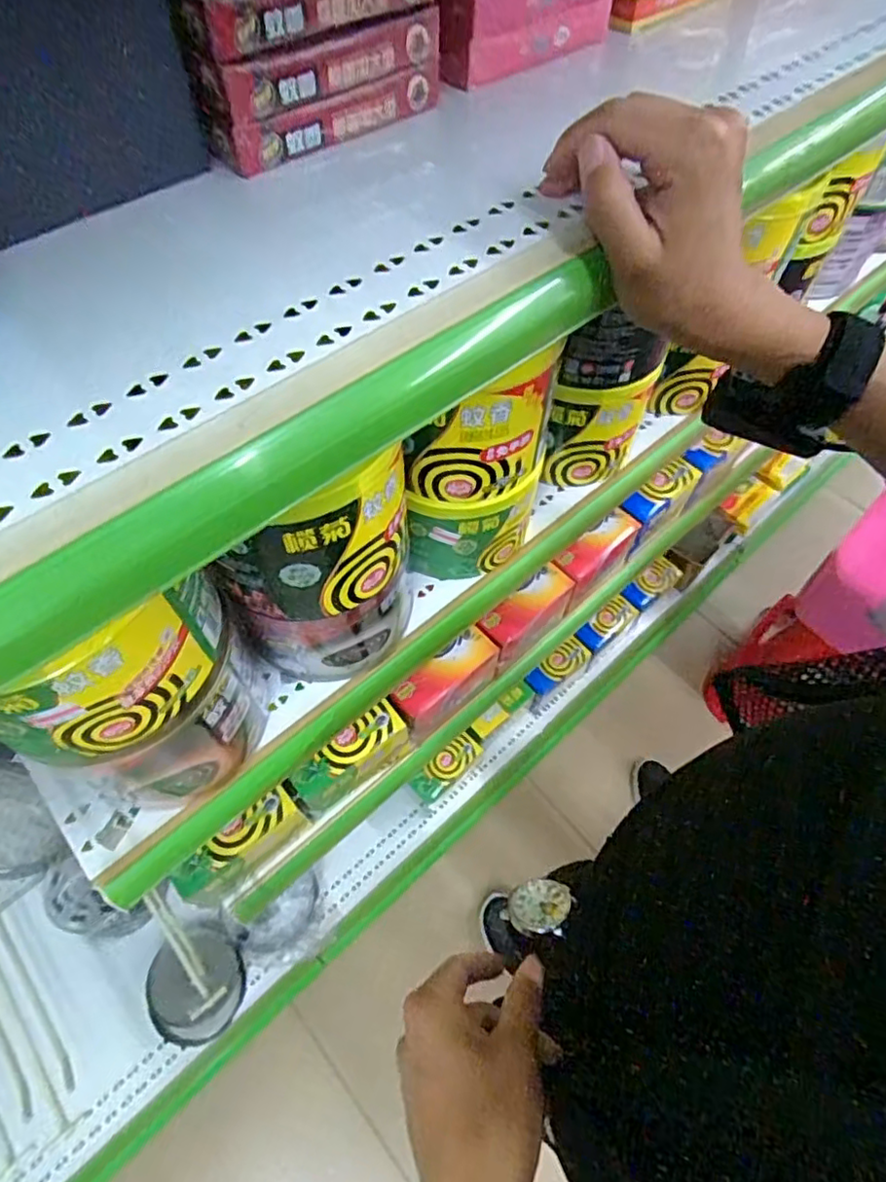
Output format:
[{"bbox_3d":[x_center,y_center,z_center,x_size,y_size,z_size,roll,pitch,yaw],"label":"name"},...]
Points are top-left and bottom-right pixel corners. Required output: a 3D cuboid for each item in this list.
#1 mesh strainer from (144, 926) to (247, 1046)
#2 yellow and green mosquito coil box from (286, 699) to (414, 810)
[{"bbox_3d":[-0.378,0.602,0.947,0.146,0.068,0.140,2,57,-2],"label":"mesh strainer"},{"bbox_3d":[-0.098,0.187,0.686,0.043,0.099,0.130,40,64,20],"label":"yellow and green mosquito coil box"}]

